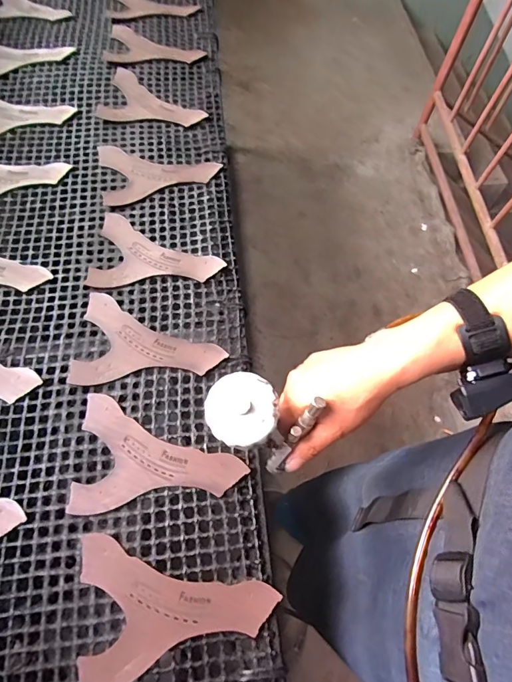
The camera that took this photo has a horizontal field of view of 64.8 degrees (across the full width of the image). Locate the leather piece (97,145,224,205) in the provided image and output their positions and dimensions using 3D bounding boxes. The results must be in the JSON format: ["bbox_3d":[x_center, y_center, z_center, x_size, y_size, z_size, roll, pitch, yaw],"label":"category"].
[{"bbox_3d":[-0.181,-0.325,0.746,0.210,0.007,0.139,-12,70,-4],"label":"leather piece"}]

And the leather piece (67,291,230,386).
[{"bbox_3d":[-0.153,0.000,0.590,0.208,0.009,0.142,5,65,-1],"label":"leather piece"}]

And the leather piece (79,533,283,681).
[{"bbox_3d":[-0.088,0.283,0.455,0.209,0.009,0.144,-9,65,-7],"label":"leather piece"}]

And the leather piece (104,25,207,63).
[{"bbox_3d":[-0.218,-0.648,0.884,0.206,0.011,0.123,4,64,0],"label":"leather piece"}]

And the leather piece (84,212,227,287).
[{"bbox_3d":[-0.159,-0.146,0.661,0.208,0.009,0.140,4,66,3],"label":"leather piece"}]

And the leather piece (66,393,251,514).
[{"bbox_3d":[-0.122,0.142,0.518,0.208,0.006,0.140,0,67,1],"label":"leather piece"}]

